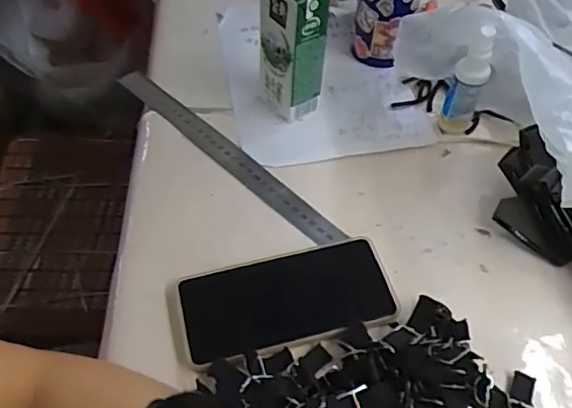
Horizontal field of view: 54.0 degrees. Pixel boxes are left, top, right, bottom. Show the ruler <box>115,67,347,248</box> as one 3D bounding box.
[{"bbox_3d":[-0.059,-0.051,0.536,0.289,0.007,0.027,39,64,23],"label":"ruler"}]

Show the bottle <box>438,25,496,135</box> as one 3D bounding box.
[{"bbox_3d":[0.170,-0.113,0.522,0.031,0.113,0.026,18,54,12],"label":"bottle"}]

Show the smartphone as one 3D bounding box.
[{"bbox_3d":[-0.001,0.074,0.440,0.168,0.008,0.079,-11,54,-10],"label":"smartphone"}]

